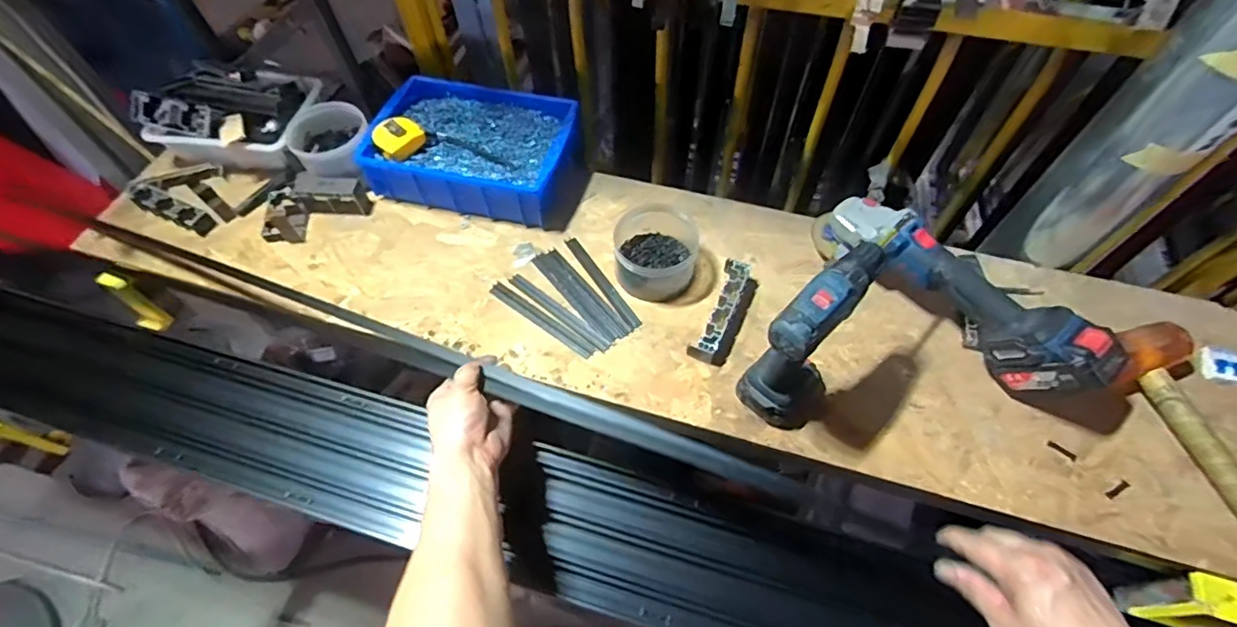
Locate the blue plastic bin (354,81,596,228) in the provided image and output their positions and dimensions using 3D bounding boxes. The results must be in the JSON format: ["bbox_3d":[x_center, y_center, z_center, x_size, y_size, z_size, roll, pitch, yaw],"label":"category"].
[{"bbox_3d":[-0.224,-0.265,0.883,0.298,0.088,0.213,12,61,7],"label":"blue plastic bin"}]

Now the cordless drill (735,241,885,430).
[{"bbox_3d":[0.220,0.036,0.622,0.084,0.215,0.141,40,68,21],"label":"cordless drill"}]

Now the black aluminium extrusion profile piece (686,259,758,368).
[{"bbox_3d":[0.146,-0.005,0.754,0.050,0.031,0.156,23,63,13],"label":"black aluminium extrusion profile piece"}]

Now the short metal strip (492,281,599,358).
[{"bbox_3d":[-0.105,0.009,0.774,0.176,0.008,0.020,33,66,18],"label":"short metal strip"}]

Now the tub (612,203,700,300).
[{"bbox_3d":[0.052,-0.088,0.788,0.117,0.064,0.134,4,60,3],"label":"tub"}]

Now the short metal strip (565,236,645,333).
[{"bbox_3d":[-0.024,-0.046,0.804,0.020,0.005,0.178,-29,64,-15],"label":"short metal strip"}]

